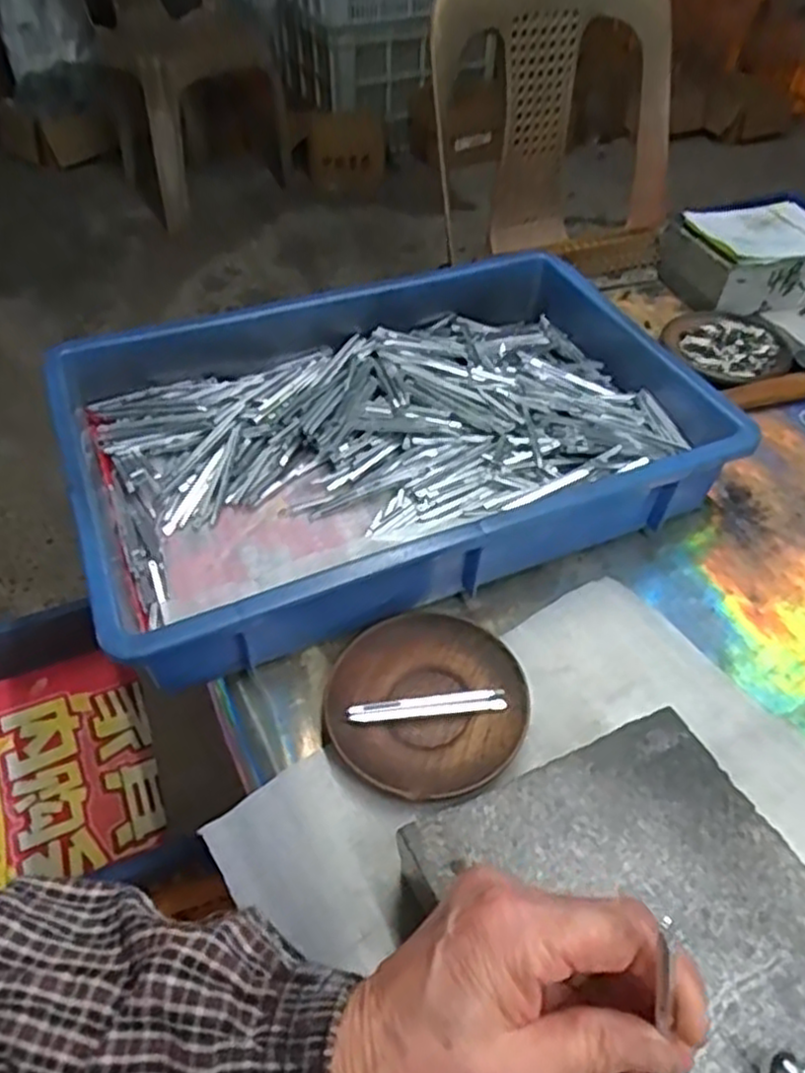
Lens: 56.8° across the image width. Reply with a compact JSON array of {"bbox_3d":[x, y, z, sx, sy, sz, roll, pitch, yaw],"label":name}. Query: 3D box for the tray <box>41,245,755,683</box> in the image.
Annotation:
[{"bbox_3d":[-0.009,-0.072,0.542,0.425,0.084,0.274,-19,51,-17],"label":"tray"}]

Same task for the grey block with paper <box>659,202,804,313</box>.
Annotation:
[{"bbox_3d":[0.356,-0.285,0.755,0.155,0.061,0.105,-9,49,-10],"label":"grey block with paper"}]

